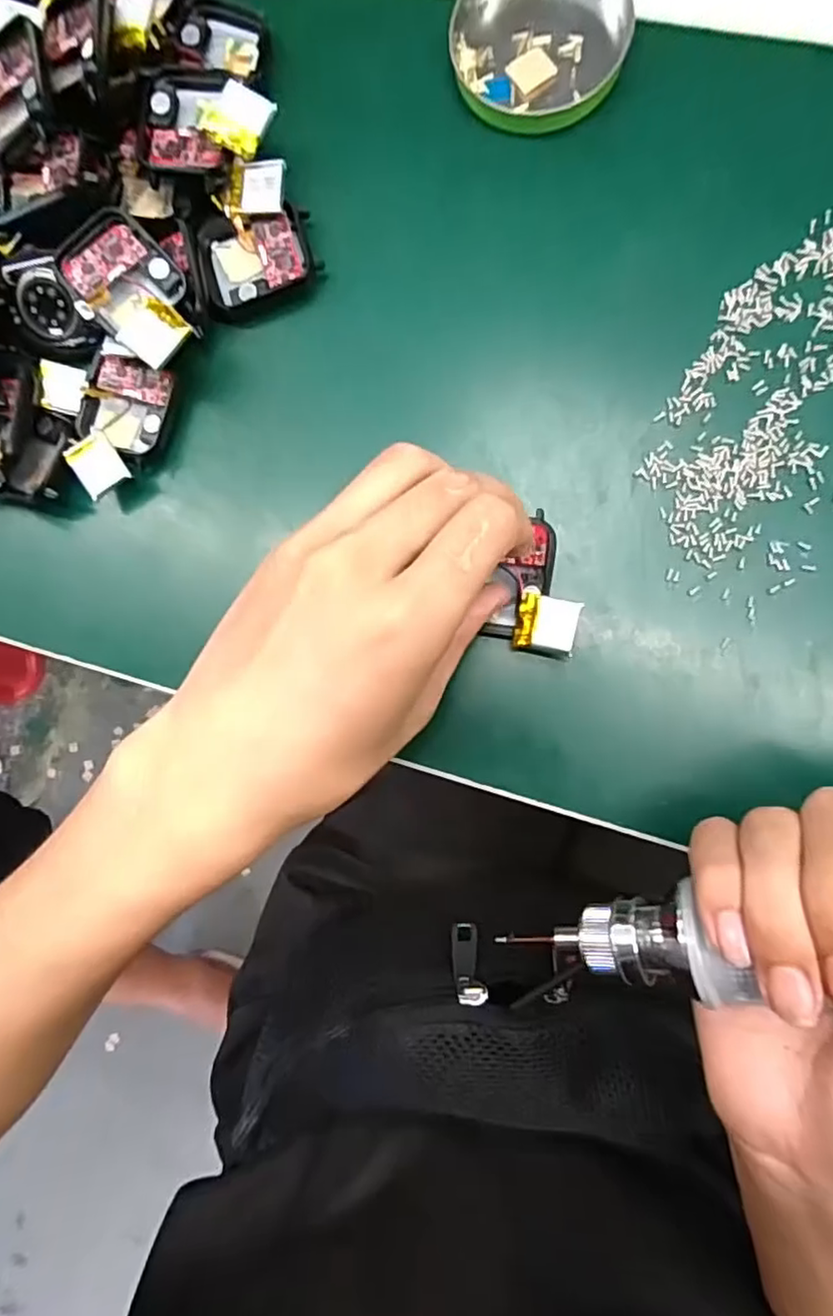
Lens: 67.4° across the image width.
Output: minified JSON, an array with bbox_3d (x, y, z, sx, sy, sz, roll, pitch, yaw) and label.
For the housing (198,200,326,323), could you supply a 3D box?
[{"bbox_3d":[-0.062,-0.157,0.249,0.045,0.013,0.037,-8,86,6],"label":"housing"}]

